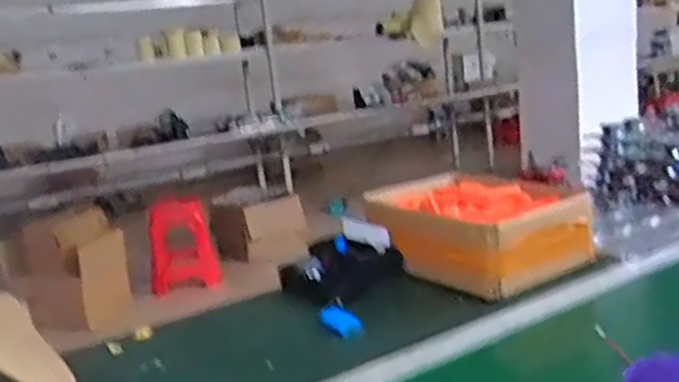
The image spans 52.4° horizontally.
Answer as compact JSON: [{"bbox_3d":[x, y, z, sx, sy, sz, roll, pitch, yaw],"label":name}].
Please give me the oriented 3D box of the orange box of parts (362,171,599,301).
[{"bbox_3d":[0.248,0.078,1.316,0.262,0.148,0.386,-15,15,-36],"label":"orange box of parts"}]

